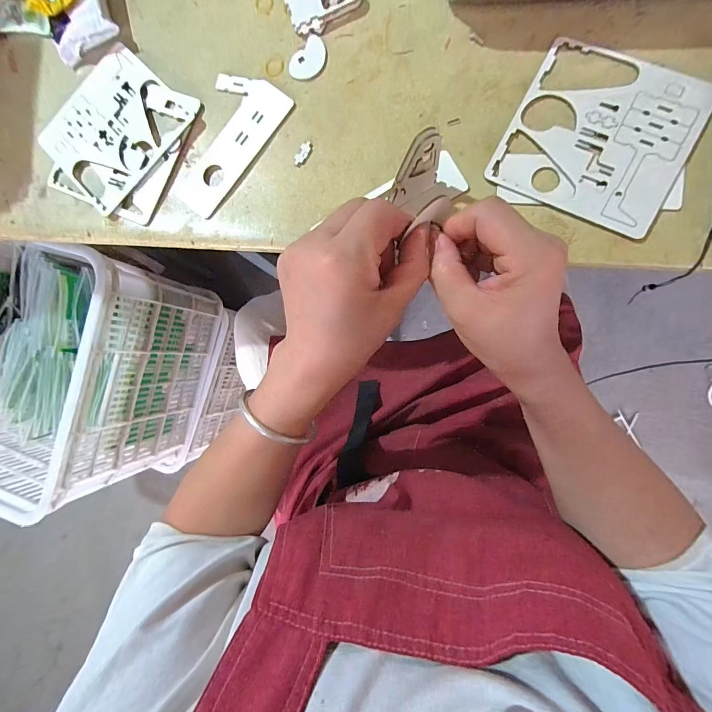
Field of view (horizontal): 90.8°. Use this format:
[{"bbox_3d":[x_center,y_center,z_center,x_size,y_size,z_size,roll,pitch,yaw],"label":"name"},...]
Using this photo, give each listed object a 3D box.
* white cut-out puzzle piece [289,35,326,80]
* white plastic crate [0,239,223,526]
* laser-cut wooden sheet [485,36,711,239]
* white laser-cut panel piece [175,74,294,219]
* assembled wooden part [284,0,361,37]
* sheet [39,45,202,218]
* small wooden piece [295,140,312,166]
[{"bbox_3d":[-0.046,-0.296,0.350,0.031,0.004,0.044,41,96,7],"label":"white cut-out puzzle piece"},{"bbox_3d":[-0.685,-0.012,0.707,0.649,0.312,0.405,13,89,10],"label":"white plastic crate"},{"bbox_3d":[0.210,-0.191,0.302,0.143,0.004,0.141,28,91,11],"label":"laser-cut wooden sheet"},{"bbox_3d":[-0.137,-0.219,0.357,0.081,0.005,0.146,38,96,8],"label":"white laser-cut panel piece"},{"bbox_3d":[-0.033,-0.343,0.346,0.075,0.010,0.044,1,90,9],"label":"assembled wooden part"},{"bbox_3d":[-0.261,-0.248,0.377,0.136,0.006,0.148,44,96,7],"label":"sheet"},{"bbox_3d":[-0.053,-0.200,0.346,0.010,0.004,0.025,32,95,8],"label":"small wooden piece"}]

